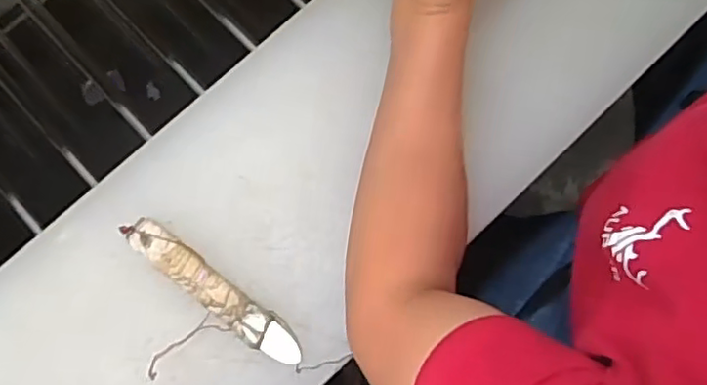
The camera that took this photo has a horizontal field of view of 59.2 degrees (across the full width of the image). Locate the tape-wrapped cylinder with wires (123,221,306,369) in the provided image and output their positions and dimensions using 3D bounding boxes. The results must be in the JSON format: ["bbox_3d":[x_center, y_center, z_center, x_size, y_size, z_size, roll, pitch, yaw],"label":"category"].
[{"bbox_3d":[-0.110,0.075,0.484,0.168,0.017,0.029,36,83,10],"label":"tape-wrapped cylinder with wires"}]

